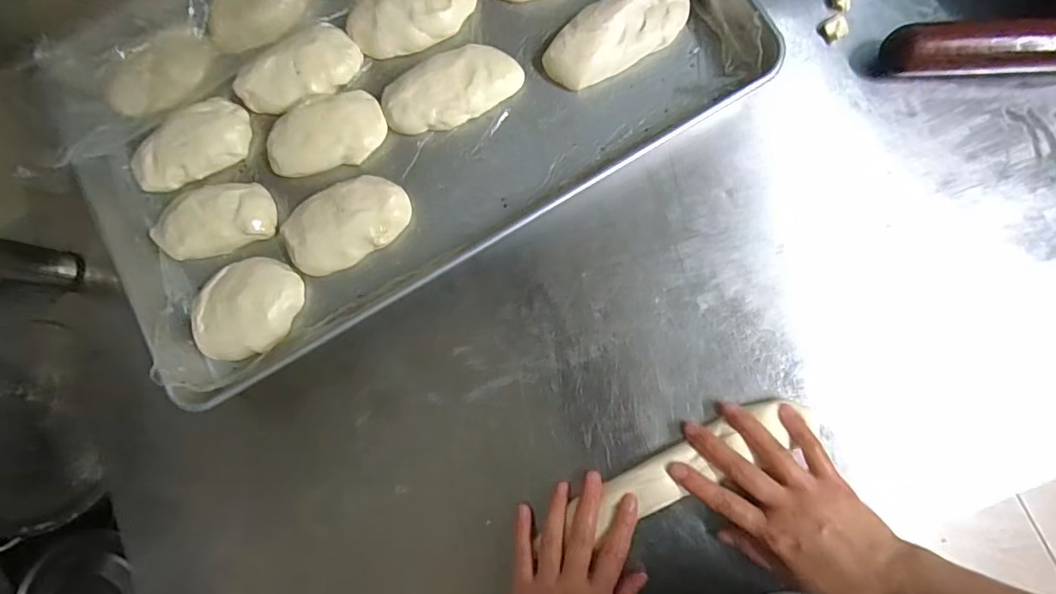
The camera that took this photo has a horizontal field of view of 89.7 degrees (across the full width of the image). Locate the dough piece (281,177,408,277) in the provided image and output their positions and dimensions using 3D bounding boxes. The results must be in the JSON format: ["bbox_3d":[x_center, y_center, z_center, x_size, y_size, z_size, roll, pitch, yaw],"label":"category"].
[{"bbox_3d":[-0.168,-0.070,0.490,0.114,0.031,0.073,-24,80,3],"label":"dough piece"}]

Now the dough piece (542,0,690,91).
[{"bbox_3d":[0.082,-0.242,0.485,0.138,0.027,0.064,-25,80,3],"label":"dough piece"}]

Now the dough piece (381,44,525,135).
[{"bbox_3d":[-0.073,-0.195,0.496,0.129,0.024,0.061,-23,80,3],"label":"dough piece"}]

